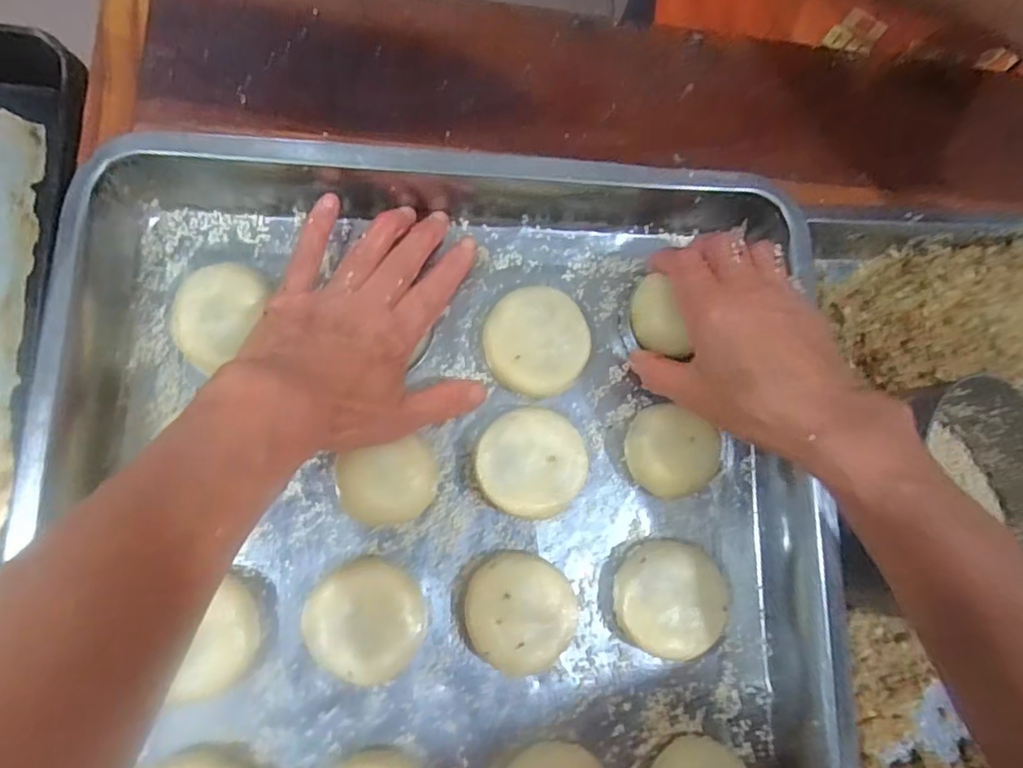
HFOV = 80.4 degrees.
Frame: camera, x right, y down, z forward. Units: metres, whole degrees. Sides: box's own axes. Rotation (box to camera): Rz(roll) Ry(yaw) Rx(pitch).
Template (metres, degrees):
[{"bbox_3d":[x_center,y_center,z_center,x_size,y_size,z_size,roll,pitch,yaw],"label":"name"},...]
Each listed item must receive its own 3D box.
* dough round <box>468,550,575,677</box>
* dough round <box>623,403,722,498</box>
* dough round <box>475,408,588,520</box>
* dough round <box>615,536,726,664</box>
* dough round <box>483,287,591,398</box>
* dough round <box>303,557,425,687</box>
[{"bbox_3d":[0.005,0.120,0.322,0.056,0.020,0.057,1,82,-5],"label":"dough round"},{"bbox_3d":[0.089,0.036,0.339,0.045,0.032,0.048,2,80,-9],"label":"dough round"},{"bbox_3d":[0.011,0.044,0.336,0.058,0.019,0.057,-5,82,-6],"label":"dough round"},{"bbox_3d":[0.088,0.117,0.334,0.059,0.017,0.057,1,82,-5],"label":"dough round"},{"bbox_3d":[0.014,-0.023,0.346,0.058,0.018,0.059,1,82,-5],"label":"dough round"},{"bbox_3d":[-0.073,0.118,0.308,0.058,0.026,0.052,26,80,-1],"label":"dough round"}]

